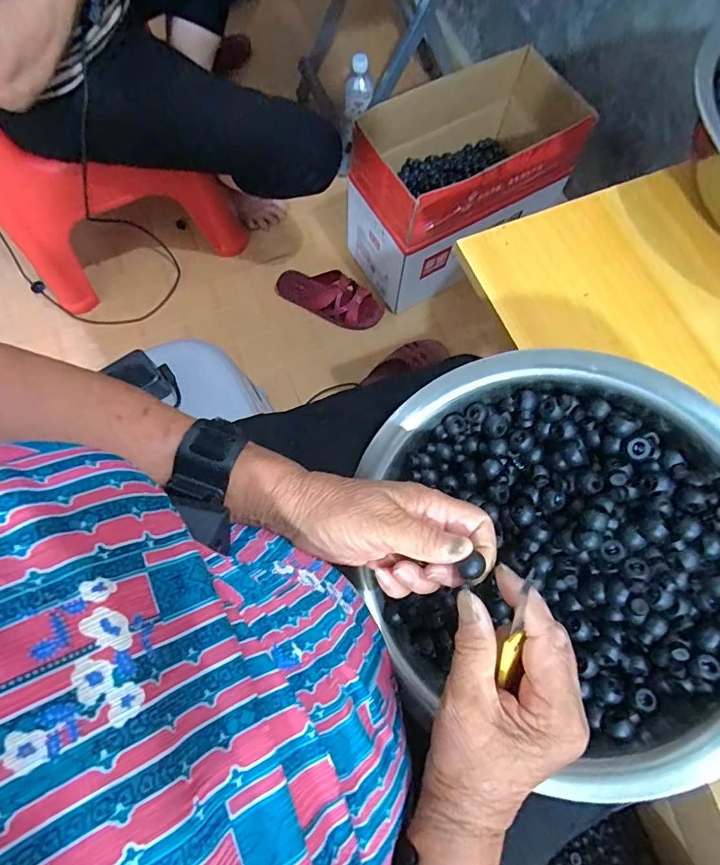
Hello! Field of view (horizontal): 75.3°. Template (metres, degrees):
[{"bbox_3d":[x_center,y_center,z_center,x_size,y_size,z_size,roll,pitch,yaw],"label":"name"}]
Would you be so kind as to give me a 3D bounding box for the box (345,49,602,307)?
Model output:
[{"bbox_3d":[0.205,-0.498,0.928,0.443,0.282,0.238,-31,79,-8],"label":"box"}]

